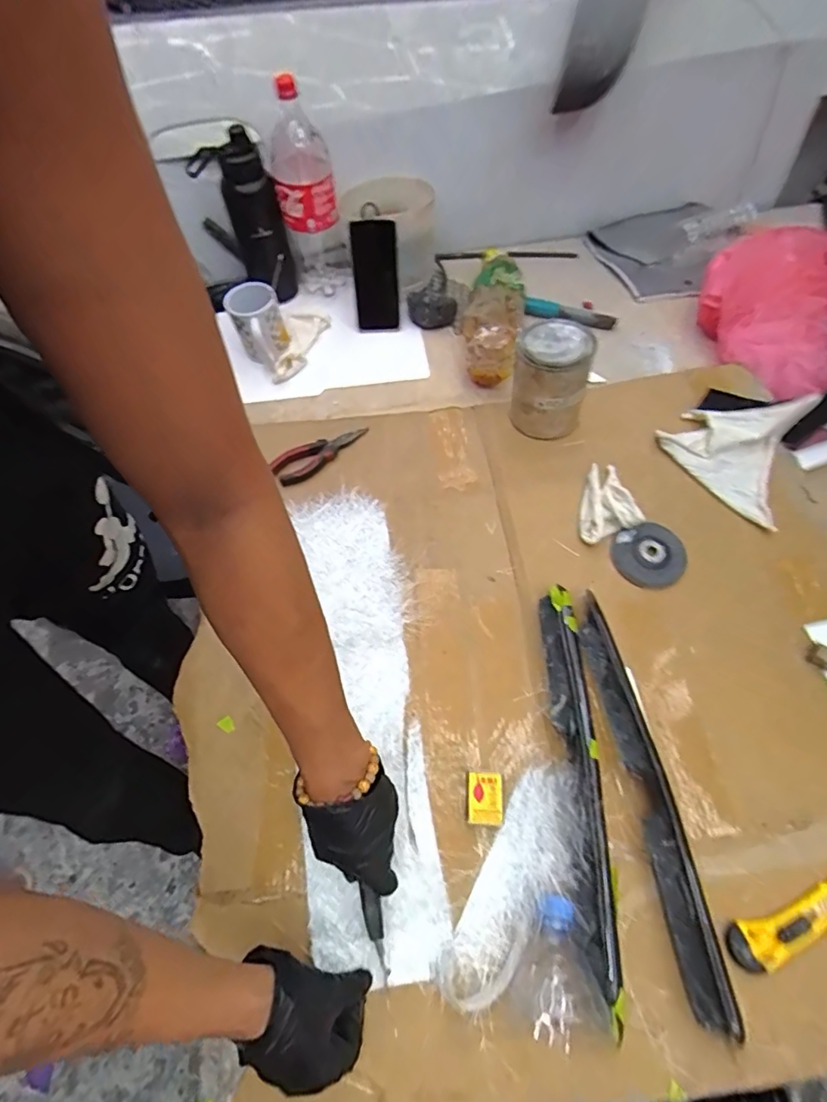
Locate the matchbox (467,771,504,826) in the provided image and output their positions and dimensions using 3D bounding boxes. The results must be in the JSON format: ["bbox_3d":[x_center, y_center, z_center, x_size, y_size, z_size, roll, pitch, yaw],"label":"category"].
[{"bbox_3d":[0.075,0.258,0.520,0.037,0.013,0.049,5,62,3],"label":"matchbox"}]

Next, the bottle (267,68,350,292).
[{"bbox_3d":[-0.173,-0.581,0.830,0.103,0.282,0.092,-10,62,-5],"label":"bottle"}]

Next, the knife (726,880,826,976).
[{"bbox_3d":[0.373,0.348,0.472,0.157,0.013,0.036,-19,63,-10],"label":"knife"}]

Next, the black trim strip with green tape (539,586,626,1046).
[{"bbox_3d":[0.175,0.227,0.521,0.055,0.038,0.417,2,61,1],"label":"black trim strip with green tape"}]

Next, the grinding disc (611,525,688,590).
[{"bbox_3d":[0.310,0.007,0.654,0.095,0.020,0.081,-12,62,-6],"label":"grinding disc"}]

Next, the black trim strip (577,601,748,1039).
[{"bbox_3d":[0.242,0.235,0.521,0.050,0.039,0.413,-6,62,-3],"label":"black trim strip"}]

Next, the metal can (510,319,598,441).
[{"bbox_3d":[0.196,-0.242,0.726,0.104,0.140,0.103,0,61,0],"label":"metal can"}]

